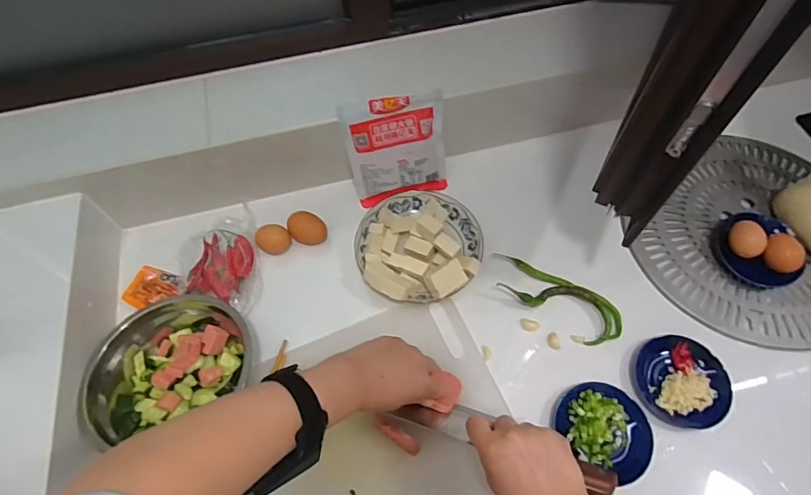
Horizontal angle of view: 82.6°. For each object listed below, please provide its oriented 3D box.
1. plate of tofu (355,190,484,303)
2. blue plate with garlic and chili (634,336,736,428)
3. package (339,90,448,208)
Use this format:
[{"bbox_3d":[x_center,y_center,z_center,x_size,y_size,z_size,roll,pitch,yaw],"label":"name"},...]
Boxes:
[{"bbox_3d":[0.019,-0.012,0.638,0.168,0.064,0.178,-1,61,2],"label":"plate of tofu"},{"bbox_3d":[0.332,0.159,0.557,0.104,0.022,0.100,15,63,10],"label":"blue plate with garlic and chili"},{"bbox_3d":[-0.011,-0.140,0.671,0.141,0.153,0.023,-12,38,-5],"label":"package"}]

